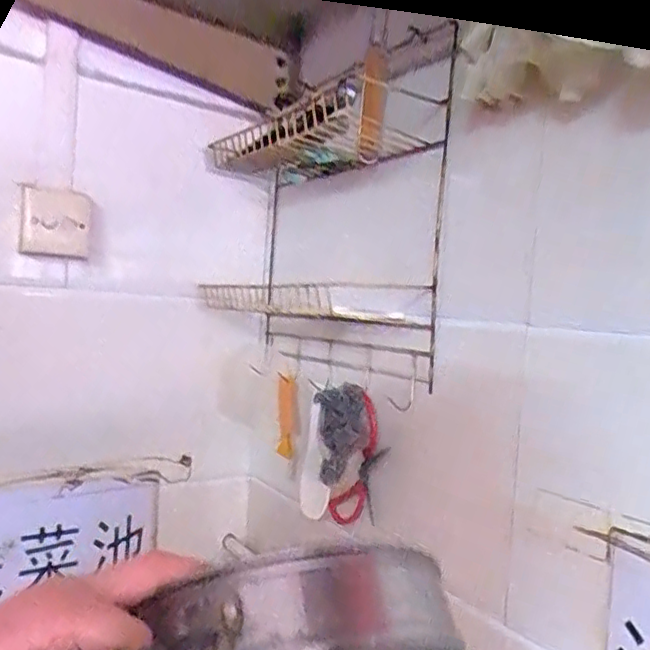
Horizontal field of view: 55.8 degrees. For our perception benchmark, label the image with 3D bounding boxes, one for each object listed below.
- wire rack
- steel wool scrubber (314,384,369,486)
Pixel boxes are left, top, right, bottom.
[{"bbox_3d":[-0.007,-0.167,0.863,0.182,0.463,0.430,2,3,-30],"label":"wire rack"},{"bbox_3d":[0.019,0.141,0.772,0.069,0.118,0.061,4,3,5],"label":"steel wool scrubber"}]

